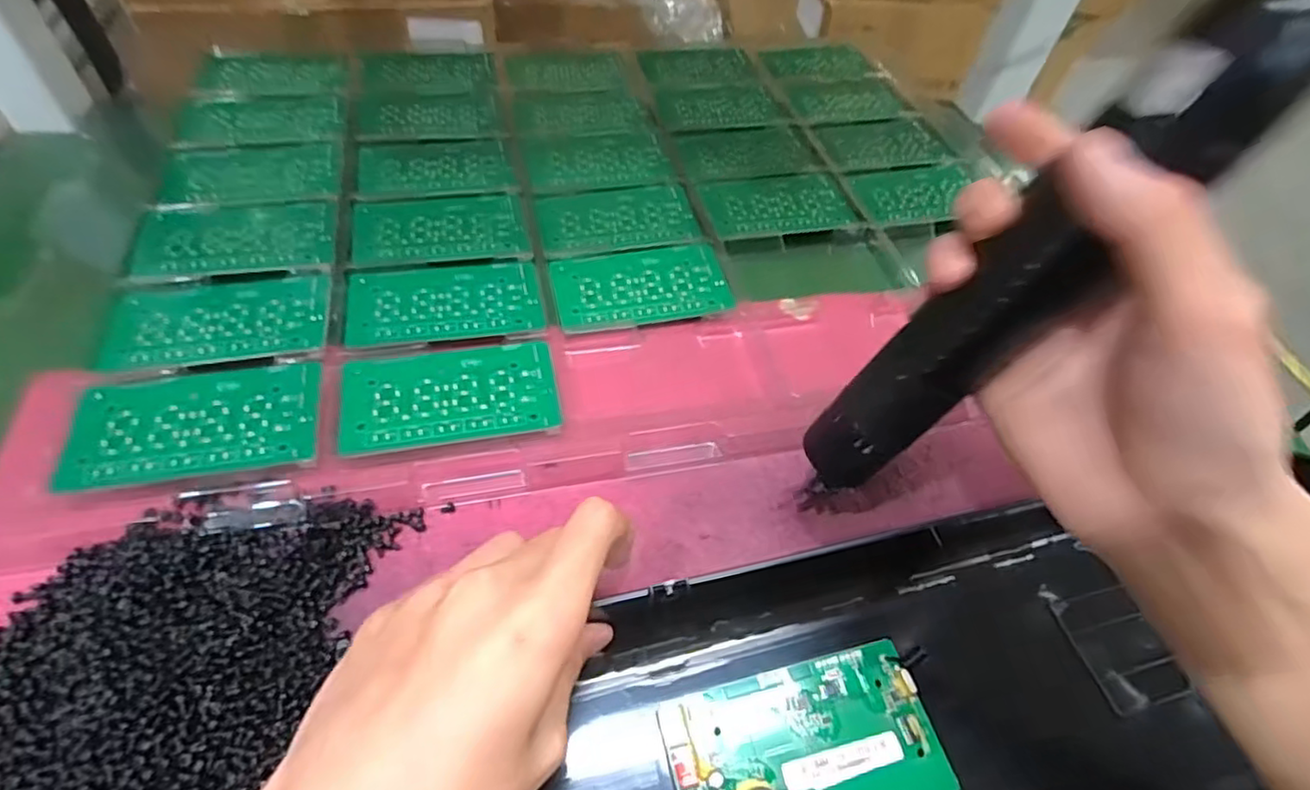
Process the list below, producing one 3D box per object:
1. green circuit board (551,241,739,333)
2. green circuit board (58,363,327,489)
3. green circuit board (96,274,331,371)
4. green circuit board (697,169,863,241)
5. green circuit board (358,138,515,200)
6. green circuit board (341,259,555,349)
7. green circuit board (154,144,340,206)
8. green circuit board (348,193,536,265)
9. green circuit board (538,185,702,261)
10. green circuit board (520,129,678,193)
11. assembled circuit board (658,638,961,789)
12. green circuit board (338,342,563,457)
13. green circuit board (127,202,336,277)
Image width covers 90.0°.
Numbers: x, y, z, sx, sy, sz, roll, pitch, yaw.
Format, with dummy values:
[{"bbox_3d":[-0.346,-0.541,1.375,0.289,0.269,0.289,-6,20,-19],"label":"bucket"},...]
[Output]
[{"bbox_3d":[-0.009,-0.070,0.408,0.107,0.006,0.063,-11,56,-14],"label":"green circuit board"},{"bbox_3d":[-0.216,0.013,0.311,0.103,0.005,0.058,-7,56,-14],"label":"green circuit board"},{"bbox_3d":[-0.234,-0.040,0.352,0.106,0.004,0.062,-6,55,-11],"label":"green circuit board"},{"bbox_3d":[0.089,-0.139,0.474,0.110,0.006,0.063,-12,56,-15],"label":"green circuit board"},{"bbox_3d":[-0.154,-0.161,0.464,0.102,0.004,0.064,-8,54,-15],"label":"green circuit board"},{"bbox_3d":[-0.120,-0.054,0.378,0.105,0.004,0.060,-7,53,-14],"label":"green circuit board"},{"bbox_3d":[-0.264,-0.145,0.431,0.097,0.004,0.060,-10,56,-18],"label":"green circuit board"},{"bbox_3d":[-0.138,-0.108,0.422,0.104,0.004,0.068,-9,53,-16],"label":"green circuit board"},{"bbox_3d":[-0.025,-0.120,0.447,0.106,0.004,0.063,-10,55,-14],"label":"green circuit board"},{"bbox_3d":[-0.041,-0.176,0.486,0.106,0.004,0.062,-9,55,-13],"label":"green circuit board"},{"bbox_3d":[0.060,0.138,0.257,0.106,0.011,0.060,-9,55,-13],"label":"assembled circuit board"},{"bbox_3d":[-0.105,-0.001,0.338,0.105,0.004,0.058,-7,55,-12],"label":"green circuit board"},{"bbox_3d":[-0.250,-0.094,0.393,0.105,0.005,0.063,-10,55,-14],"label":"green circuit board"}]

